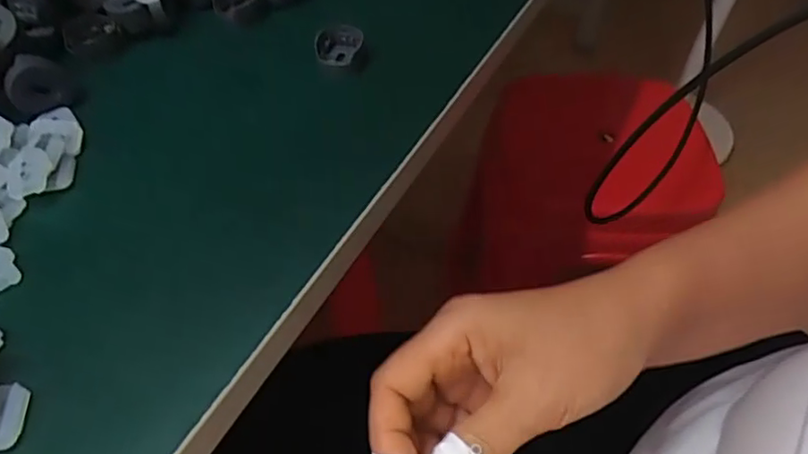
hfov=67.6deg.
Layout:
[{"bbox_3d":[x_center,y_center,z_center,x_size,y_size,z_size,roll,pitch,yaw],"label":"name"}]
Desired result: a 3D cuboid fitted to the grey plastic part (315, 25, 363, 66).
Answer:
[{"bbox_3d":[-0.035,-0.097,0.325,0.023,0.011,0.026,4,49,2],"label":"grey plastic part"}]

